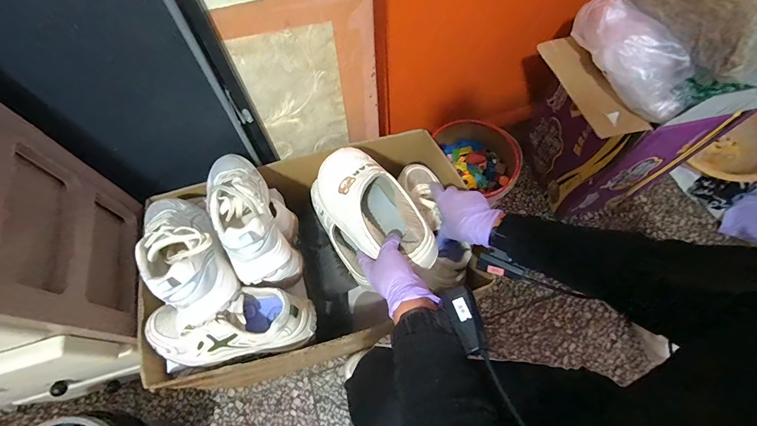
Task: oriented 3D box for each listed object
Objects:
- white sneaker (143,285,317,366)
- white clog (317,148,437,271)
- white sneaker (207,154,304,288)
[{"bbox_3d":[-0.234,0.177,0.537,0.249,0.092,0.090,-12,63,-4],"label":"white sneaker"},{"bbox_3d":[-0.009,-0.013,0.523,0.106,0.071,0.239,-39,59,-16],"label":"white clog"},{"bbox_3d":[-0.221,-0.016,0.531,0.090,0.100,0.240,-25,65,-10],"label":"white sneaker"}]

